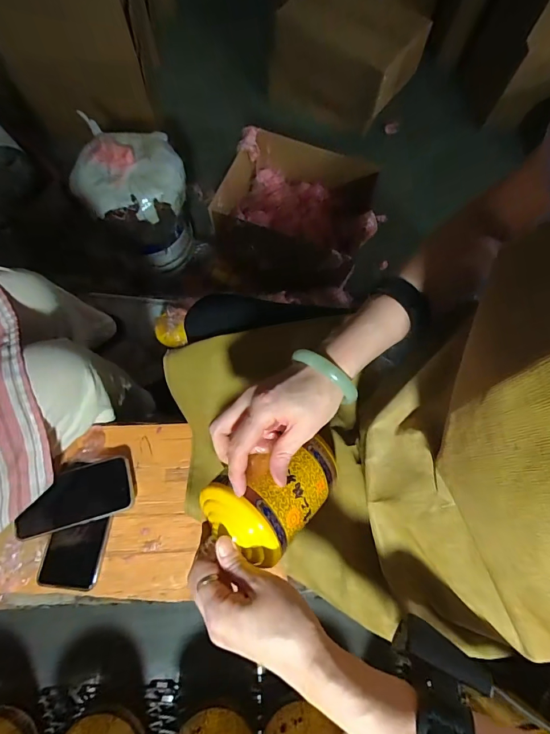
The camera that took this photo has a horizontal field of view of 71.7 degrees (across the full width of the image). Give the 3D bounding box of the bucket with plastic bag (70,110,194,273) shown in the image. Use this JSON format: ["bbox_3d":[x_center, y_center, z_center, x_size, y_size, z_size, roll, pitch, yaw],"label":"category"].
[{"bbox_3d":[-0.490,-0.598,1.403,0.335,0.433,0.329,1,71,-2],"label":"bucket with plastic bag"}]

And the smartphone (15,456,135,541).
[{"bbox_3d":[-0.280,0.180,0.534,0.151,0.013,0.076,-14,72,-7],"label":"smartphone"}]

